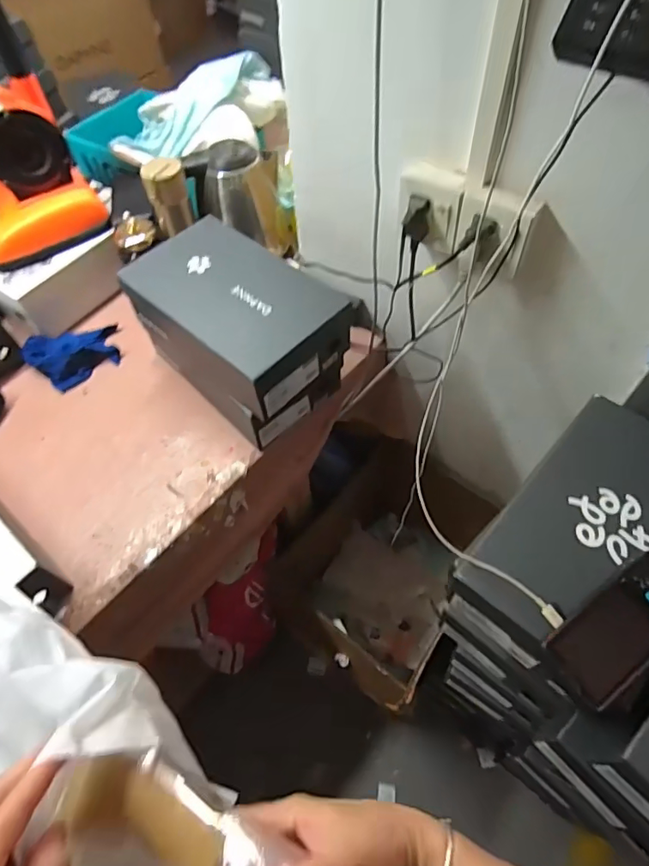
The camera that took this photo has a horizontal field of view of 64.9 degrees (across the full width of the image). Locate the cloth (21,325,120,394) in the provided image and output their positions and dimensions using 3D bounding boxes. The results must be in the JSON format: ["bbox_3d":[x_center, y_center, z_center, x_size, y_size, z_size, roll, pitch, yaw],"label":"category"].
[{"bbox_3d":[-0.436,-0.134,0.885,0.149,0.039,0.110,-19,59,-10],"label":"cloth"}]

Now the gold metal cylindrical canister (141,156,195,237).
[{"bbox_3d":[-0.256,-0.392,0.844,0.066,0.103,0.055,-6,58,-2],"label":"gold metal cylindrical canister"}]

